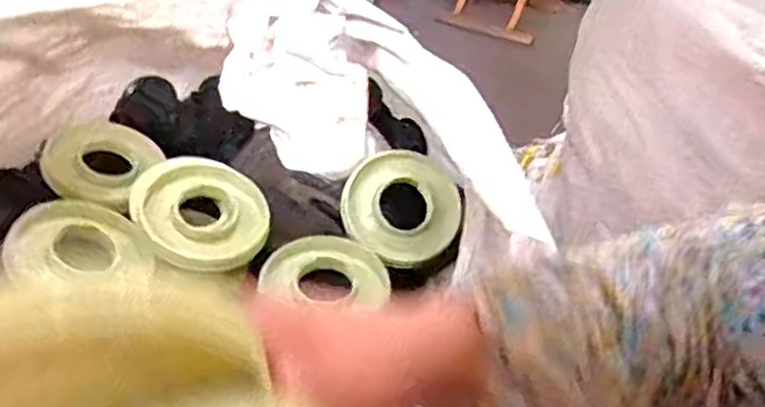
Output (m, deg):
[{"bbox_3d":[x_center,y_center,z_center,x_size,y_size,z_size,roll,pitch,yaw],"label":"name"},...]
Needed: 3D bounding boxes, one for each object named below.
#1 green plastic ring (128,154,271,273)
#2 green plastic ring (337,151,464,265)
[{"bbox_3d":[-0.187,0.005,0.777,0.122,0.025,0.155,-9,58,-31],"label":"green plastic ring"},{"bbox_3d":[0.022,0.002,0.811,0.126,0.021,0.130,2,74,-8],"label":"green plastic ring"}]

